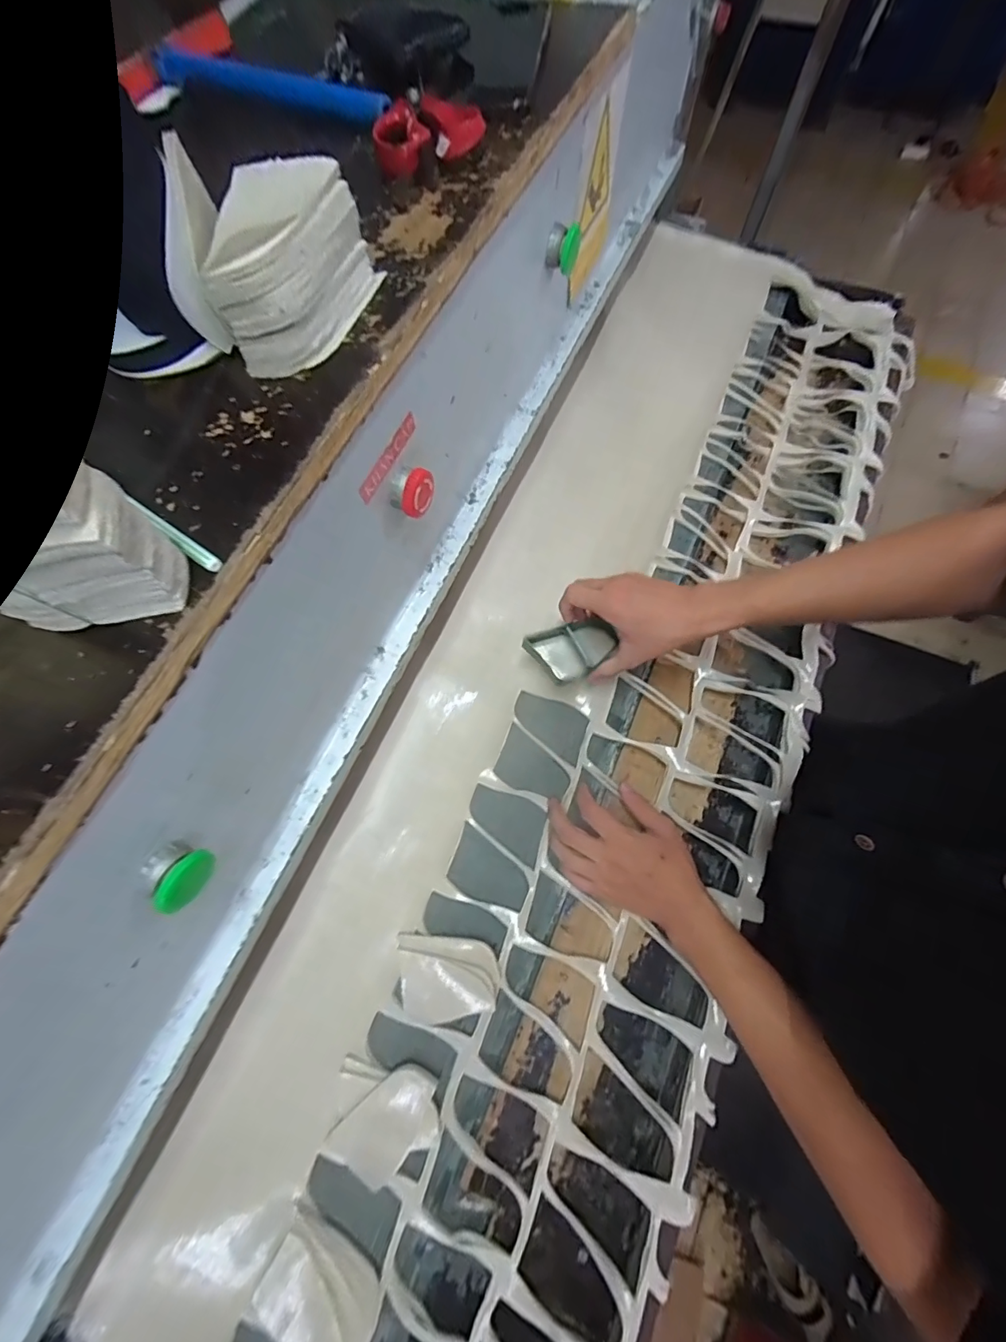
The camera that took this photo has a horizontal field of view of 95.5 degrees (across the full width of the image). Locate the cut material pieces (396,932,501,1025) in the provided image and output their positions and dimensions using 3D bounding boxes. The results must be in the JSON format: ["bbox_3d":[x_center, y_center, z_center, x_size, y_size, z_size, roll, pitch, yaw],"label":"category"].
[{"bbox_3d":[-0.057,0.303,0.444,0.102,0.034,0.072,6,72,4],"label":"cut material pieces"}]

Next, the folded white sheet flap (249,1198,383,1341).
[{"bbox_3d":[-0.157,0.532,0.386,0.102,0.021,0.078,32,76,12],"label":"folded white sheet flap"}]

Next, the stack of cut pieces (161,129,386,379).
[{"bbox_3d":[-0.151,-0.260,0.286,0.104,0.063,0.115,30,76,11],"label":"stack of cut pieces"}]

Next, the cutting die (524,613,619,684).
[{"bbox_3d":[0.081,-0.022,0.517,0.098,0.042,0.062,-22,74,-5],"label":"cutting die"}]

